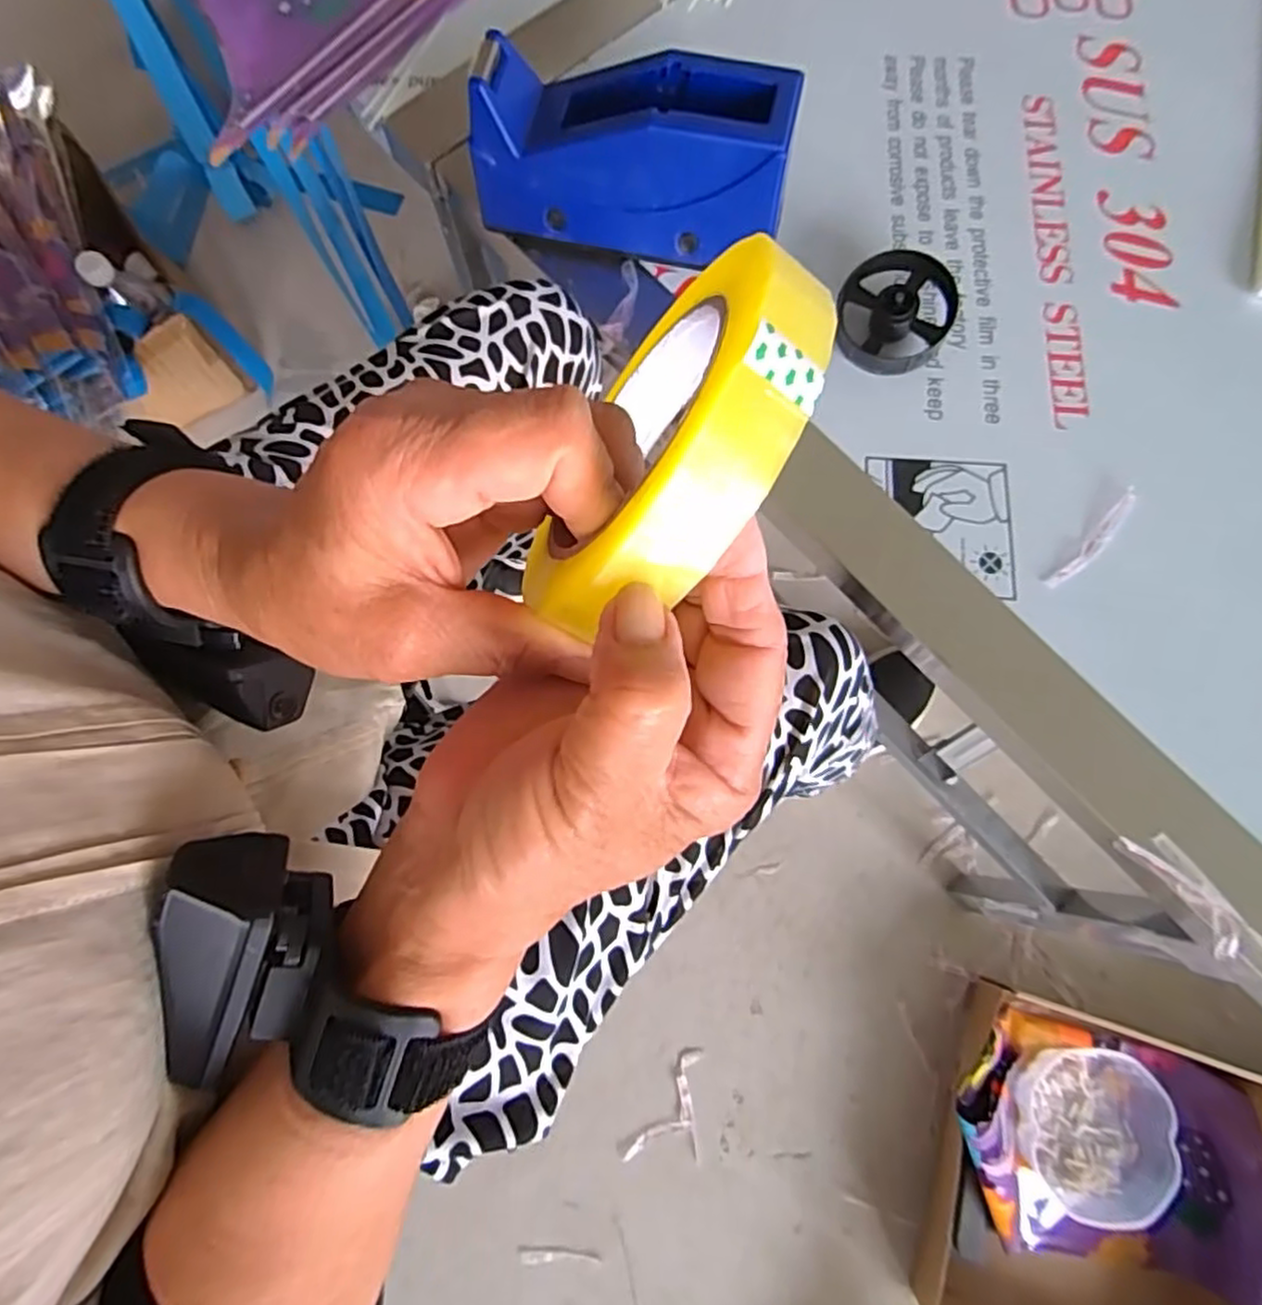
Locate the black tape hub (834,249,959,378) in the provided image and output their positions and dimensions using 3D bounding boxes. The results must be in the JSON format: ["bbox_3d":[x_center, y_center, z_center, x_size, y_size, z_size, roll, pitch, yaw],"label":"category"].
[{"bbox_3d":[0.173,-0.223,0.466,0.071,0.033,0.072,0,76,1],"label":"black tape hub"}]

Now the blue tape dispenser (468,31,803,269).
[{"bbox_3d":[-0.002,-0.313,0.456,0.189,0.095,0.075,13,76,4],"label":"blue tape dispenser"}]

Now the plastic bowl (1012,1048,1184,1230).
[{"bbox_3d":[0.483,0.492,0.733,0.149,0.057,0.141,0,76,1],"label":"plastic bowl"}]

